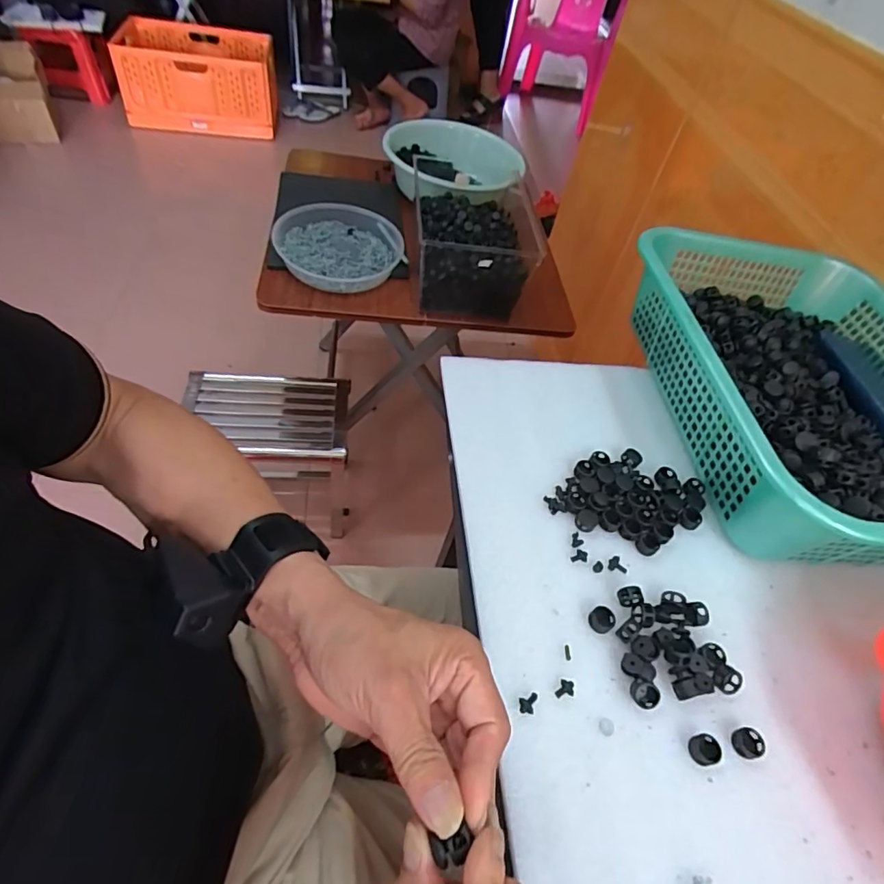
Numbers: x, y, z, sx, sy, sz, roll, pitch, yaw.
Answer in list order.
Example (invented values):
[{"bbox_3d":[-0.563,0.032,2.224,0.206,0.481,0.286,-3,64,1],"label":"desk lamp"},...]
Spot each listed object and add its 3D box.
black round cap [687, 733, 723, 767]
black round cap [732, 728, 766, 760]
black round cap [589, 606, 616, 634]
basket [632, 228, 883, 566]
[{"bbox_3d":[0.166,0.194,0.332,0.019,0.007,0.017,-4,52,-13],"label":"black round cap"},{"bbox_3d":[0.197,0.194,0.338,0.017,0.008,0.017,5,51,-6],"label":"black round cap"},{"bbox_3d":[0.114,0.126,0.374,0.019,0.007,0.017,-31,63,-30],"label":"black round cap"},{"bbox_3d":[0.358,-0.055,0.505,0.293,0.100,0.387,2,51,-9],"label":"basket"}]

